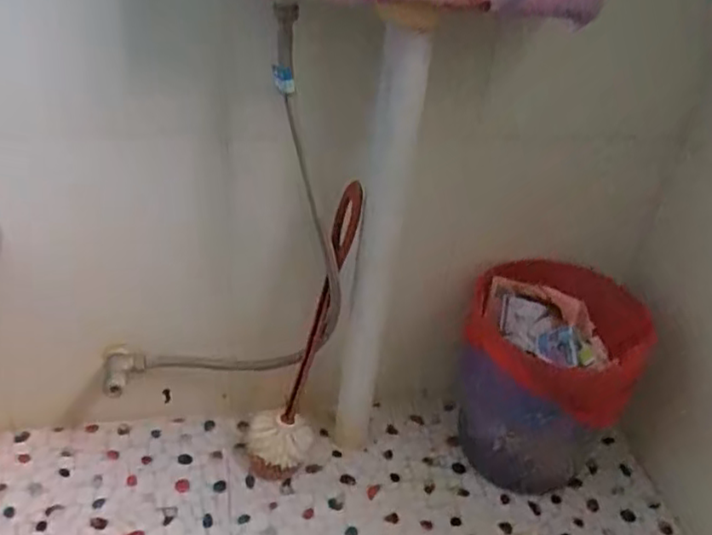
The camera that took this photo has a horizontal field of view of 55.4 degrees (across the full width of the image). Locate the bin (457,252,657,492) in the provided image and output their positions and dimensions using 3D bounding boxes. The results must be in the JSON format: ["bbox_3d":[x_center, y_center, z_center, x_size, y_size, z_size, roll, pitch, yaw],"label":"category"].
[{"bbox_3d":[0.263,0.136,0.933,0.209,0.285,0.182,-23,44,-35],"label":"bin"}]

